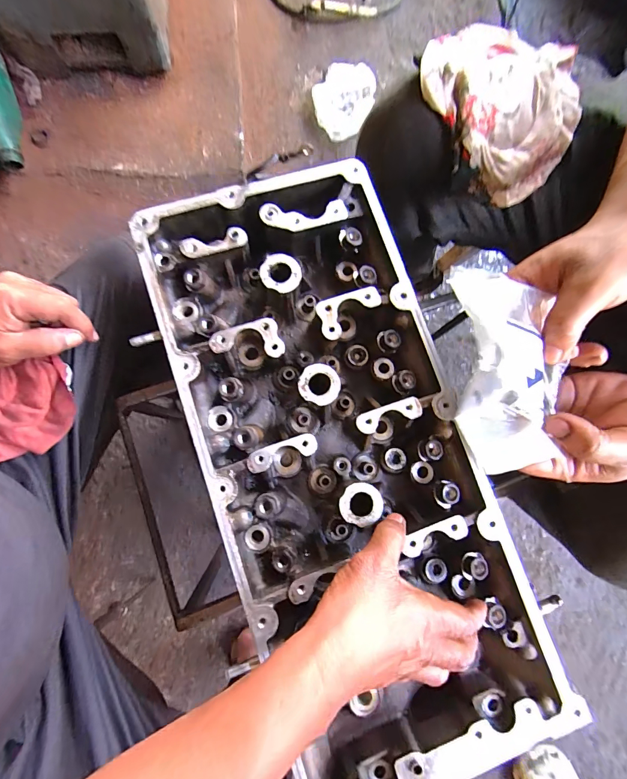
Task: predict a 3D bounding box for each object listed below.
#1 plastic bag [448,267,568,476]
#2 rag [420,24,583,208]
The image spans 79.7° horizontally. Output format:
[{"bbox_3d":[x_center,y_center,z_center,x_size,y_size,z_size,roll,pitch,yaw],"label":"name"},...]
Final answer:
[{"bbox_3d":[0.134,-0.013,0.248,0.083,0.042,0.130,2,81,-2],"label":"plastic bag"},{"bbox_3d":[0.178,-0.275,0.363,0.157,0.044,0.148,38,82,4],"label":"rag"}]

